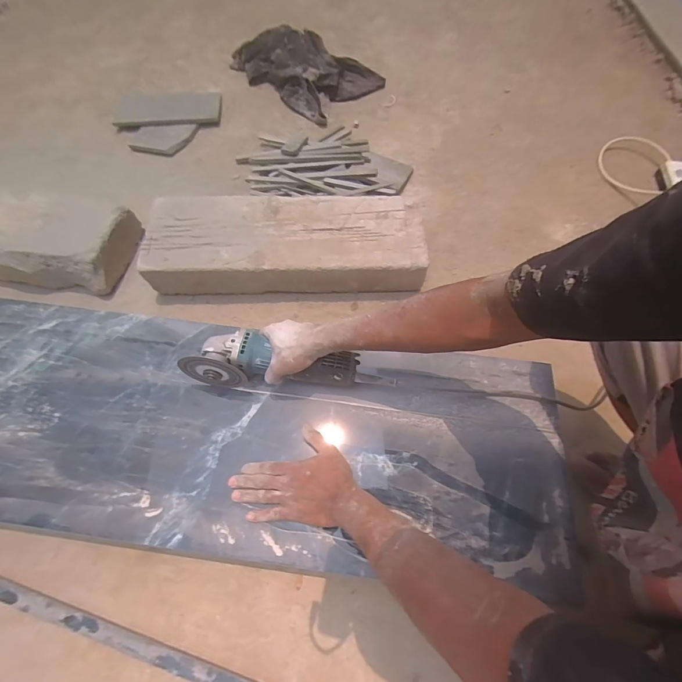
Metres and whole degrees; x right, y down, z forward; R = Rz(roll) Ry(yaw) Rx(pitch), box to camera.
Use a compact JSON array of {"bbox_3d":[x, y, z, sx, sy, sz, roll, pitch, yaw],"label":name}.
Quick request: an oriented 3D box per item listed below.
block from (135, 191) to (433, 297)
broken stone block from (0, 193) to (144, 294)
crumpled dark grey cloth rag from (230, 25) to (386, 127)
[{"bbox_3d":[-0.115,-0.215,0.798,0.592,0.106,0.200,0,65,-2],"label":"block"},{"bbox_3d":[-0.628,-0.225,0.786,0.285,0.103,0.200,7,65,2],"label":"broken stone block"},{"bbox_3d":[-0.122,-0.893,1.118,0.443,0.092,0.324,35,69,14],"label":"crumpled dark grey cloth rag"}]

